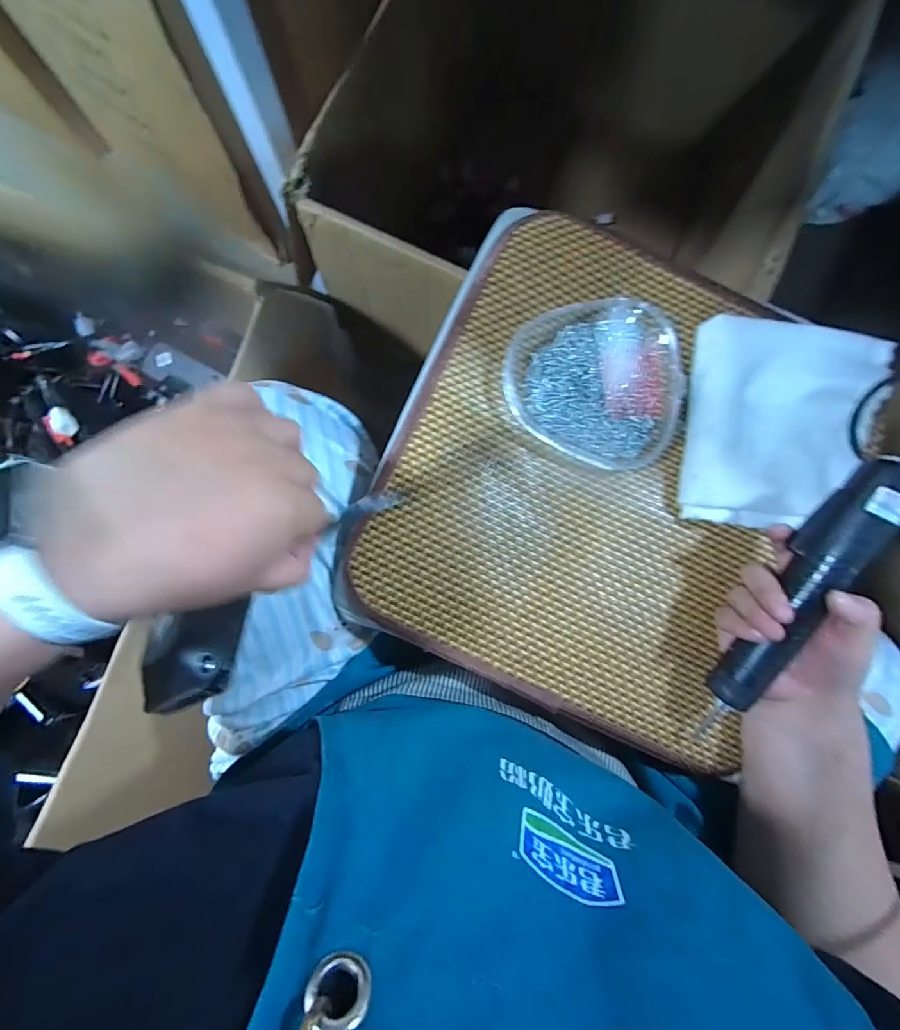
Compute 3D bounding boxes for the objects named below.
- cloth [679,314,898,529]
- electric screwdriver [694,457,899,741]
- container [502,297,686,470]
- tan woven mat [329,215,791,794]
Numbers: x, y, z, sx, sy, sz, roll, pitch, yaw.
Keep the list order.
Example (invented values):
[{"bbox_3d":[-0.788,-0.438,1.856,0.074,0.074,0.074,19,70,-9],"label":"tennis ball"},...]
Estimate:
[{"bbox_3d":[0.265,-0.072,0.362,0.133,0.028,0.164,8,89,14],"label":"cloth"},{"bbox_3d":[0.244,0.068,0.319,0.036,0.027,0.229,23,106,1],"label":"electric screwdriver"},{"bbox_3d":[0.122,-0.109,0.382,0.146,0.021,0.137,-8,84,-2],"label":"container"},{"bbox_3d":[0.124,-0.038,0.376,0.329,0.027,0.385,22,84,1],"label":"tan woven mat"}]

